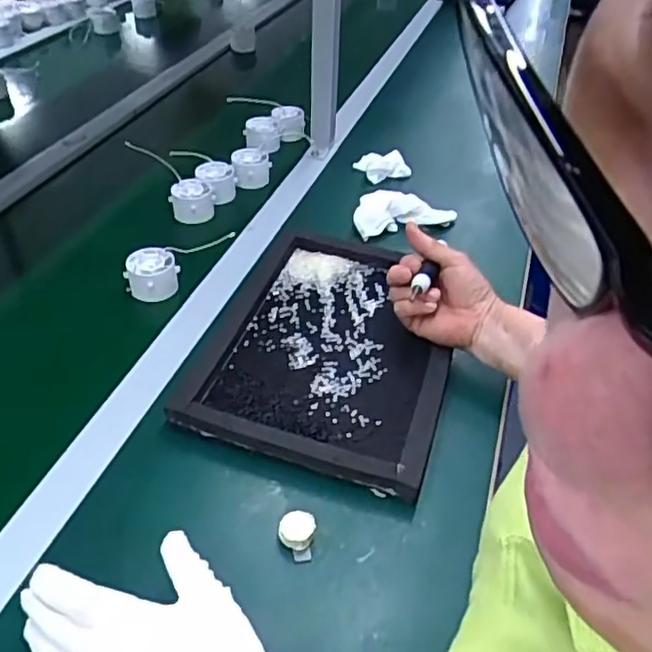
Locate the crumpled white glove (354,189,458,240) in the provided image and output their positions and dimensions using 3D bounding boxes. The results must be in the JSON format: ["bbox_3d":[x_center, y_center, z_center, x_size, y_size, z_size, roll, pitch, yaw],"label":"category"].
[{"bbox_3d":[0.098,-0.154,0.830,0.136,0.022,0.084,-7,41,-11],"label":"crumpled white glove"}]

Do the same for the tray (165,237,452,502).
[{"bbox_3d":[0.010,0.004,0.621,0.218,0.024,0.312,12,41,12],"label":"tray"}]

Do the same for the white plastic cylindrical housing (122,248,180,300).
[{"bbox_3d":[-0.187,-0.055,0.683,0.047,0.041,0.046,1,40,-1],"label":"white plastic cylindrical housing"}]

